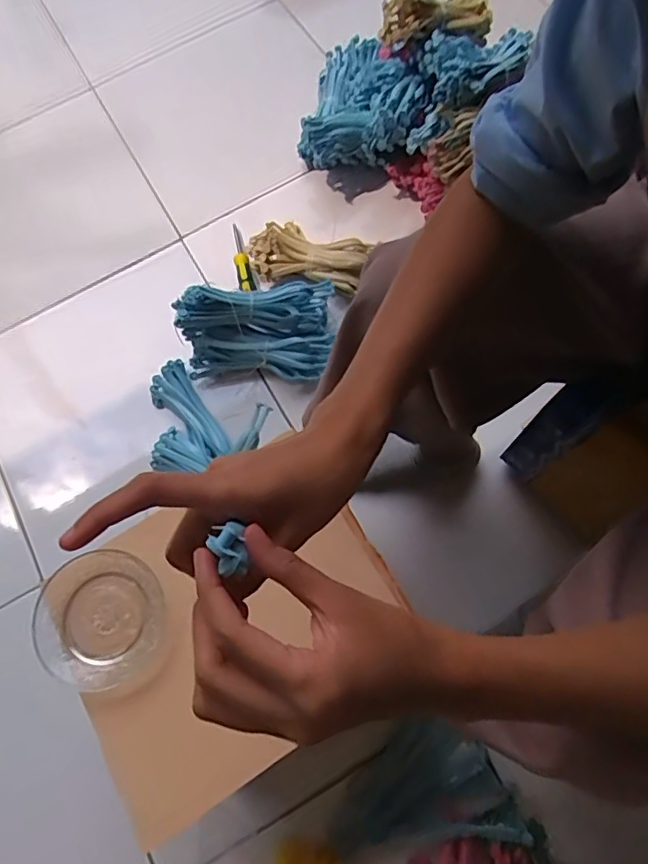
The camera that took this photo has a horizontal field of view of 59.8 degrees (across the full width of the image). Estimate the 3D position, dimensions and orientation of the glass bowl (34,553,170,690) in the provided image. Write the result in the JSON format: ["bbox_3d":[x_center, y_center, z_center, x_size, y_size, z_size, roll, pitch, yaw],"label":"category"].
[{"bbox_3d":[-0.202,0.168,0.502,0.115,0.020,0.111,-27,73,-5],"label":"glass bowl"}]

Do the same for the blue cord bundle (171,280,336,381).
[{"bbox_3d":[-0.091,-0.136,0.794,0.209,0.115,0.122,-11,73,0],"label":"blue cord bundle"}]

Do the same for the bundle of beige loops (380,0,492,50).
[{"bbox_3d":[0.165,-0.612,0.813,0.198,0.074,0.076,-21,71,-25],"label":"bundle of beige loops"}]

